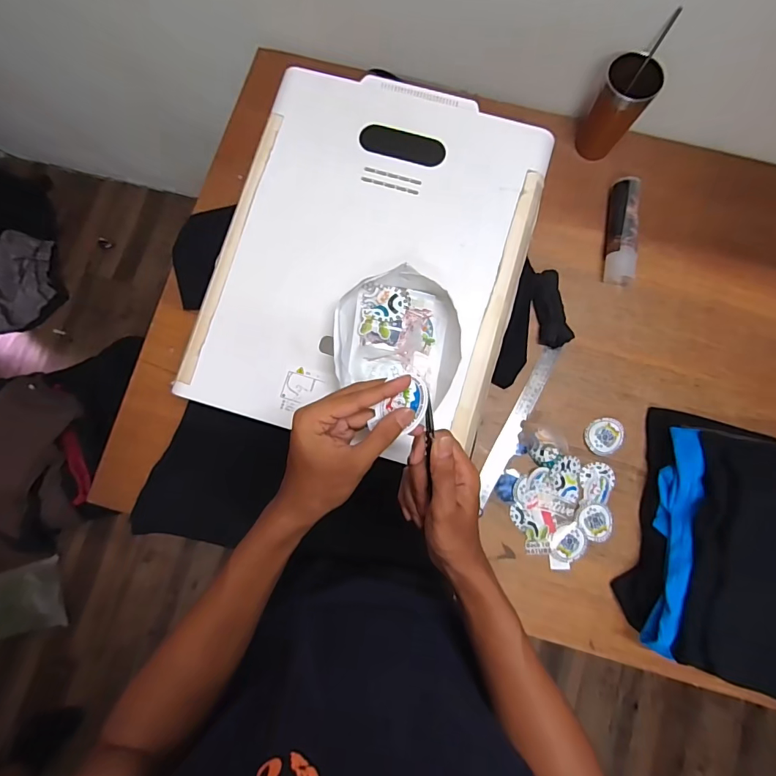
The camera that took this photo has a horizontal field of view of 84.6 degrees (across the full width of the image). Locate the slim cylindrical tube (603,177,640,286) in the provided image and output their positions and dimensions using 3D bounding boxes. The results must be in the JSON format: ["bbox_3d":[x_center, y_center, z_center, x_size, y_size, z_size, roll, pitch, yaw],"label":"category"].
[{"bbox_3d":[0.400,-0.269,0.736,0.044,0.055,0.179,5,82,0],"label":"slim cylindrical tube"}]

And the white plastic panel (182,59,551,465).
[{"bbox_3d":[-0.021,-0.180,0.584,0.396,0.027,0.498,16,83,5],"label":"white plastic panel"}]

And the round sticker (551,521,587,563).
[{"bbox_3d":[0.286,0.245,0.675,0.051,0.005,0.061,37,84,4],"label":"round sticker"}]

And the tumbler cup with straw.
[{"bbox_3d":[0.379,-0.473,0.693,0.078,0.180,0.104,27,83,4],"label":"tumbler cup with straw"}]

